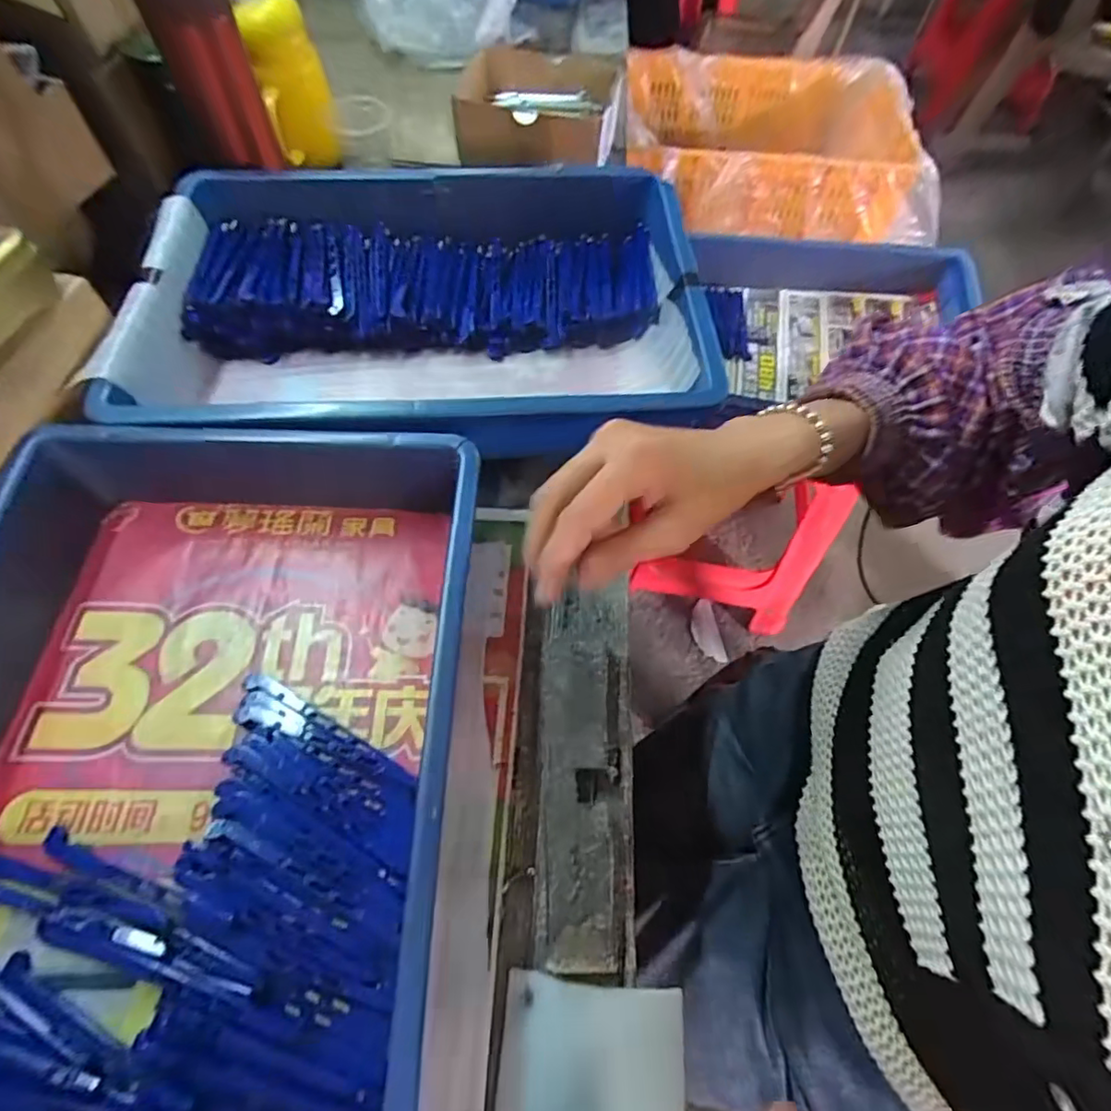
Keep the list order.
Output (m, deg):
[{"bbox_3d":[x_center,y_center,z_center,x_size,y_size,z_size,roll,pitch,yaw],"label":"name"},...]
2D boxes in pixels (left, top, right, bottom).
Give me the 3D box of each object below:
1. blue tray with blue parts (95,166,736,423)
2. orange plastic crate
[{"bbox_3d":[-0.096,-0.196,0.476,0.427,0.093,0.265,-3,61,-4],"label":"blue tray with blue parts"},{"bbox_3d":[0.375,-0.712,0.994,0.488,0.149,0.353,-1,61,-2],"label":"orange plastic crate"}]

